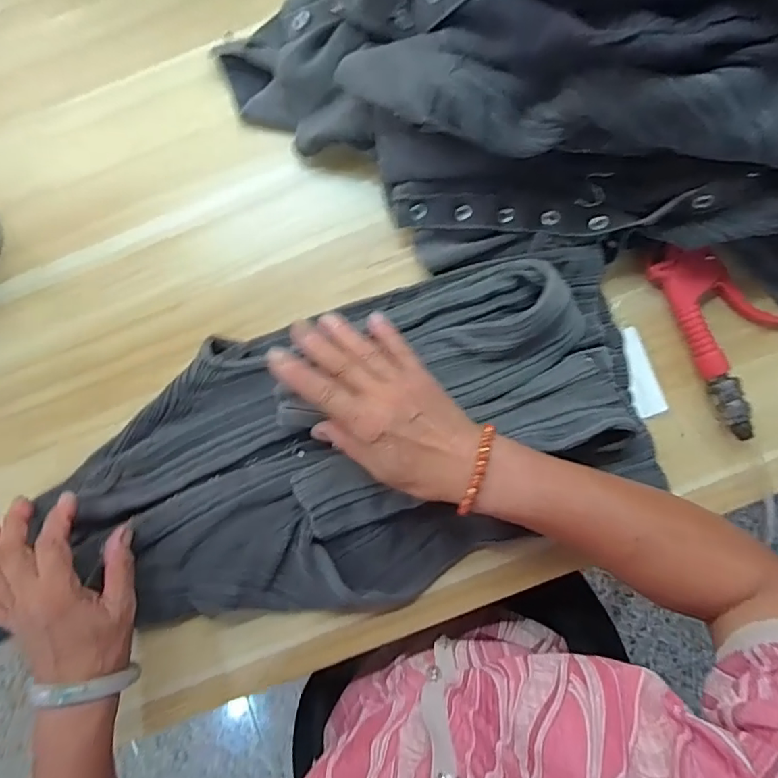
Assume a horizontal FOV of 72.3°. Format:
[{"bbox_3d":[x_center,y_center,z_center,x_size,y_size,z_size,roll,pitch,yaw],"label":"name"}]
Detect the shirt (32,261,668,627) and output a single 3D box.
[{"bbox_3d":[-0.025,0.056,0.428,0.455,0.044,0.240,-22,87,2],"label":"shirt"}]

